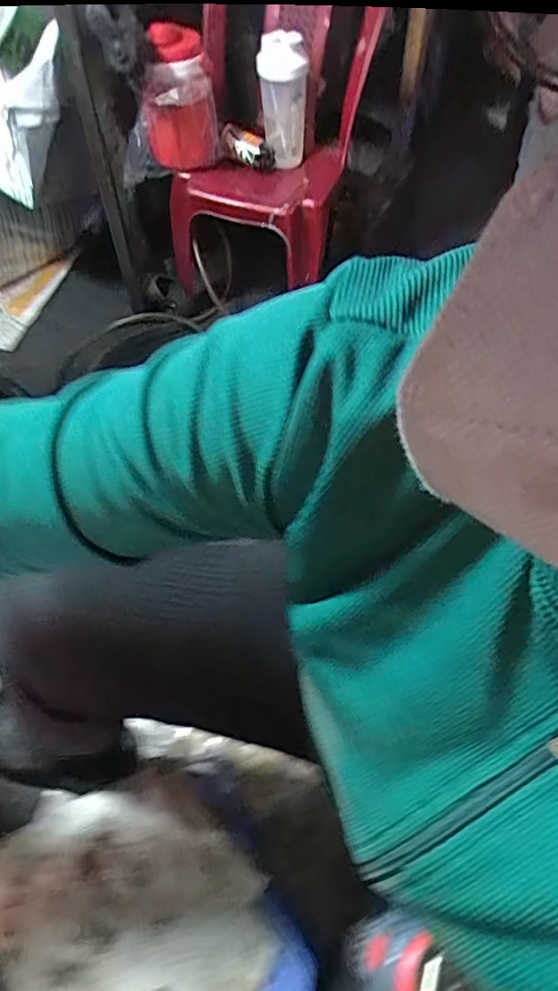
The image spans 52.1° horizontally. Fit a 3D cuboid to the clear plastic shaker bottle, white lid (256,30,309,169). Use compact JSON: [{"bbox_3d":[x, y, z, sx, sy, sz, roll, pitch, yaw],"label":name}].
[{"bbox_3d":[0.009,-0.839,1.212,0.107,0.109,0.240,-2,102,-7],"label":"clear plastic shaker bottle, white lid"}]

